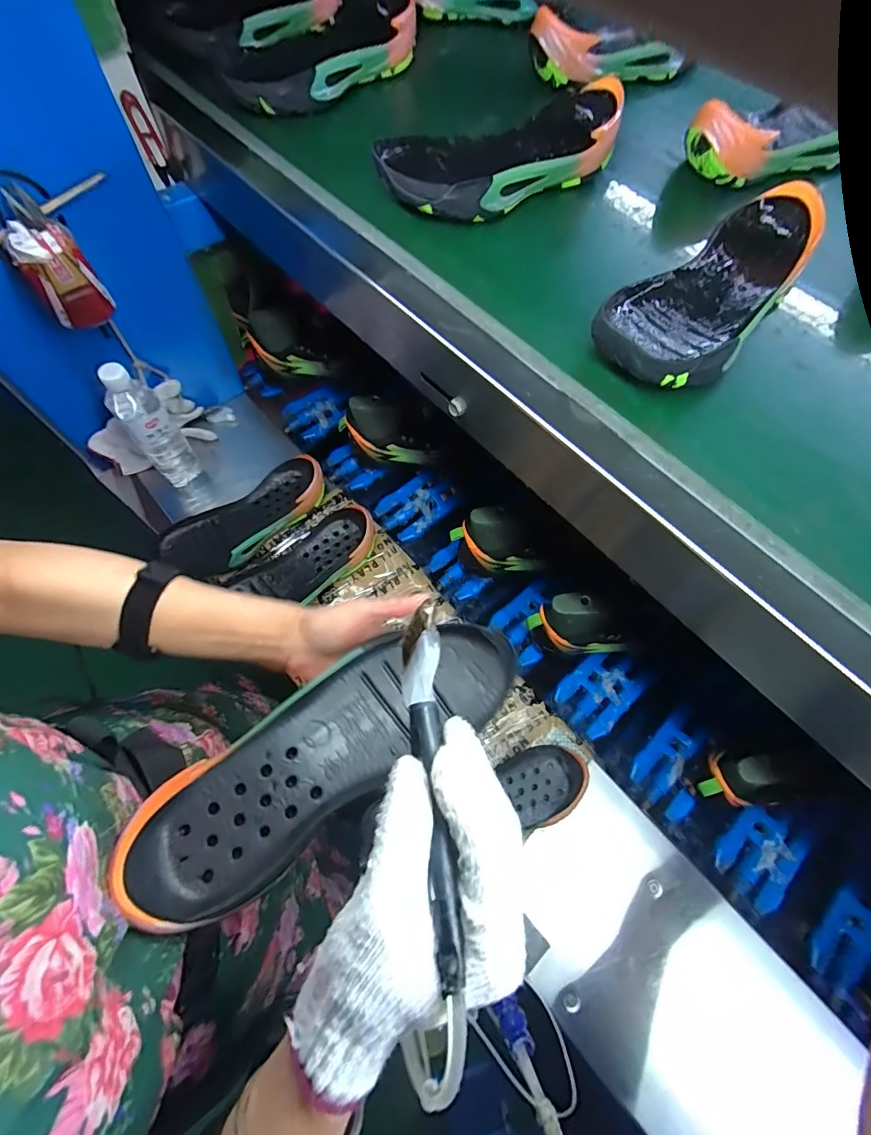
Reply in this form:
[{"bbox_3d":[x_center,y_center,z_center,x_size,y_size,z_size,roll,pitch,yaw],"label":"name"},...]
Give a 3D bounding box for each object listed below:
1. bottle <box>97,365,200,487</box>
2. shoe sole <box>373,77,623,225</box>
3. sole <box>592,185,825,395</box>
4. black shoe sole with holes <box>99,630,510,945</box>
[{"bbox_3d":[-0.423,-0.210,0.685,0.064,0.210,0.072,-36,69,-17],"label":"bottle"},{"bbox_3d":[0.067,-0.424,0.478,0.263,0.057,0.103,-31,68,-15],"label":"shoe sole"},{"bbox_3d":[0.236,-0.240,0.403,0.101,0.054,0.273,38,69,16],"label":"sole"},{"bbox_3d":[-0.066,0.120,0.320,0.269,0.037,0.090,-29,67,-23],"label":"black shoe sole with holes"}]

